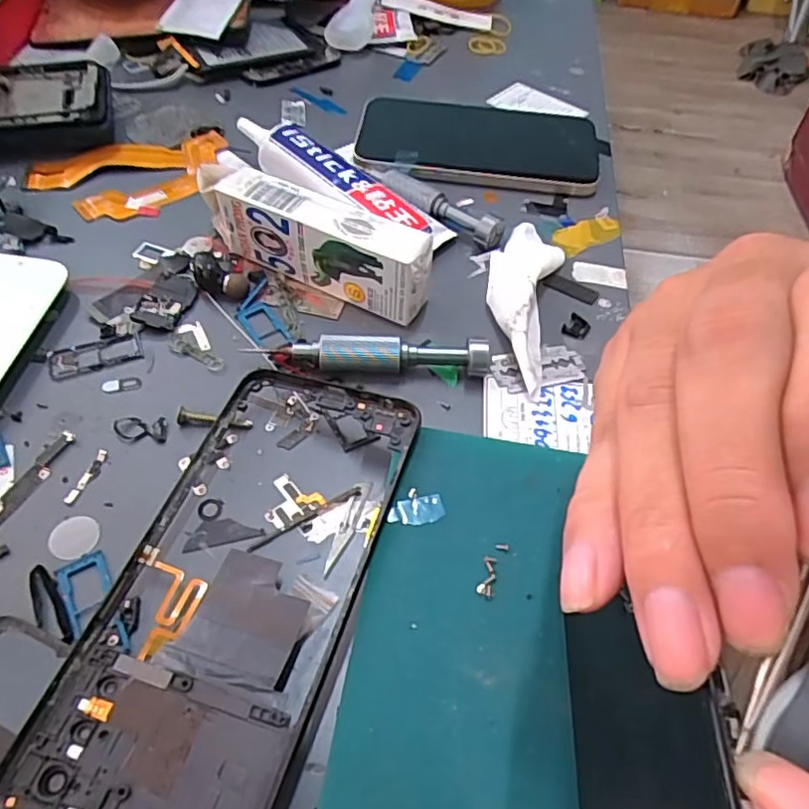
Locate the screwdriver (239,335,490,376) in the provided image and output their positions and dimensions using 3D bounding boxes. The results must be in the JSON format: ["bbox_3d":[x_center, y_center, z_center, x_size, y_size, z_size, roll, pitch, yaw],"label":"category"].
[{"bbox_3d":[-0.014,-0.021,0.272,0.100,0.016,0.013,2,51,-3],"label":"screwdriver"}]

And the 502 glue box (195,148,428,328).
[{"bbox_3d":[-0.046,-0.079,0.299,0.124,0.040,0.022,25,54,15],"label":"502 glue box"}]

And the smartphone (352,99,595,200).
[{"bbox_3d":[0.047,-0.162,0.389,0.150,0.011,0.081,6,51,0],"label":"smartphone"}]

